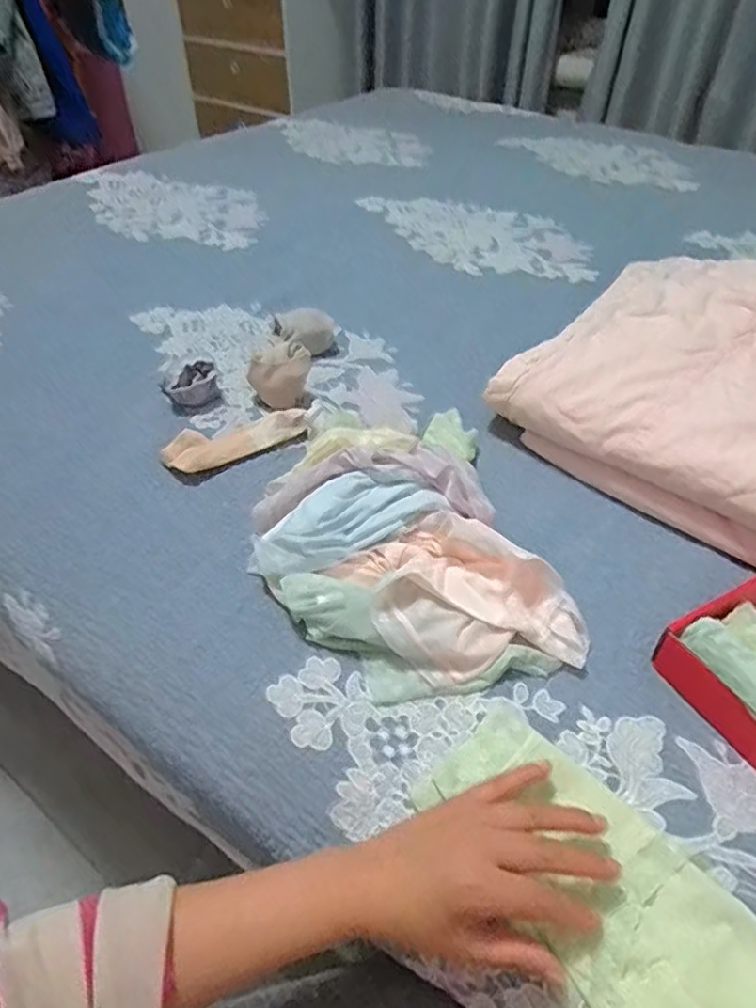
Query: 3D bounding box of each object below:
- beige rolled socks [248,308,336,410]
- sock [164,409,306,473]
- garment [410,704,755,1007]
[{"bbox_3d":[-0.100,-0.177,0.713,0.067,0.051,0.129,10,46,9],"label":"beige rolled socks"},{"bbox_3d":[-0.147,-0.071,0.642,0.150,0.029,0.037,-27,58,-23],"label":"sock"},{"bbox_3d":[0.148,0.242,0.370,0.114,0.023,0.261,-28,52,-23],"label":"garment"}]

